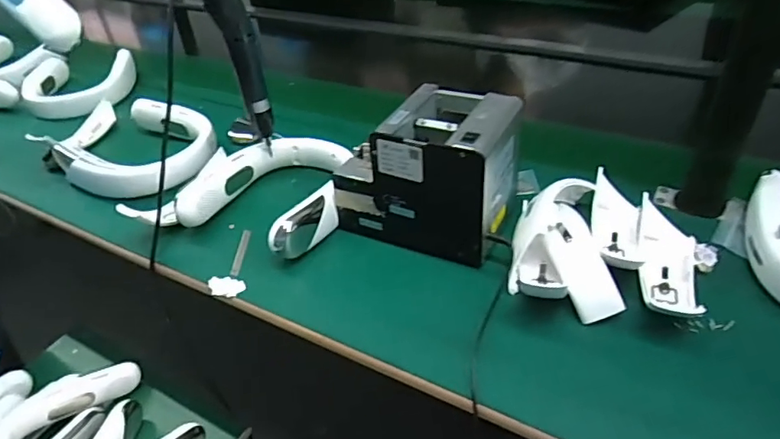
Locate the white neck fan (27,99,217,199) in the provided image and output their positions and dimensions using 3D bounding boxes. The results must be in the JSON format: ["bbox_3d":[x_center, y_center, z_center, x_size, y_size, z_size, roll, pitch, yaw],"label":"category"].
[{"bbox_3d":[-0.406,-0.119,0.808,0.314,0.051,0.203,13,42,21],"label":"white neck fan"}]

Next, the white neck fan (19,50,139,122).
[{"bbox_3d":[-0.594,-0.257,1.000,0.203,0.052,0.183,-3,39,2],"label":"white neck fan"}]

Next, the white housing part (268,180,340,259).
[{"bbox_3d":[-0.098,0.007,0.607,0.023,0.053,0.096,25,48,32],"label":"white housing part"}]

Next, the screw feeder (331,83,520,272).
[{"bbox_3d":[0.045,-0.062,0.599,0.176,0.143,0.130,16,44,25],"label":"screw feeder"}]

